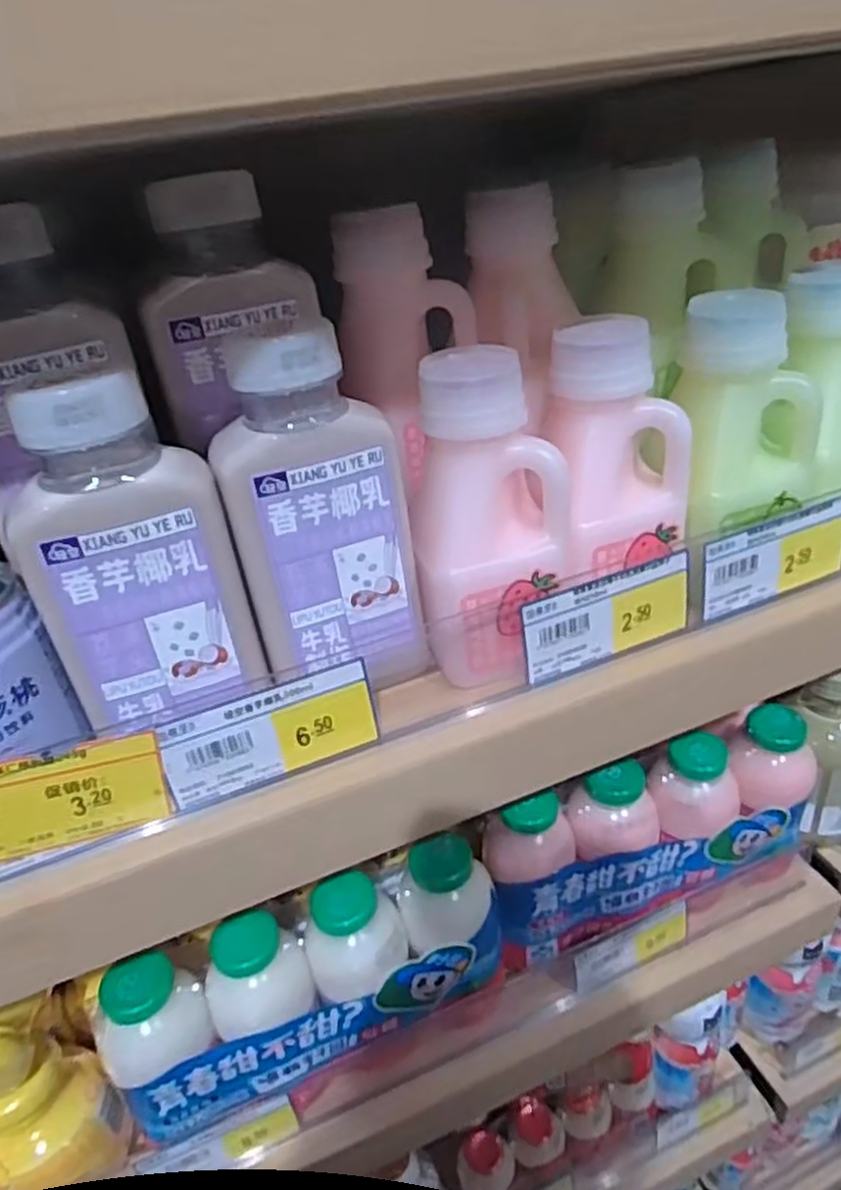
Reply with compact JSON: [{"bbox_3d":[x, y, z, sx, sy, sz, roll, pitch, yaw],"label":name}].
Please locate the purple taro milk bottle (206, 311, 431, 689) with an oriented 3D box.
[{"bbox_3d":[-0.036,-0.030,0.295,0.070,0.140,0.057,-10,34,-4],"label":"purple taro milk bottle"}]

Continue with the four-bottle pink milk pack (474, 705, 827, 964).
[{"bbox_3d":[0.140,0.144,0.448,0.208,0.105,0.046,-16,34,-13],"label":"four-bottle pink milk pack"}]

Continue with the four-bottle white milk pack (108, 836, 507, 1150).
[{"bbox_3d":[-0.054,0.199,0.385,0.206,0.091,0.046,-18,35,-15],"label":"four-bottle white milk pack"}]

